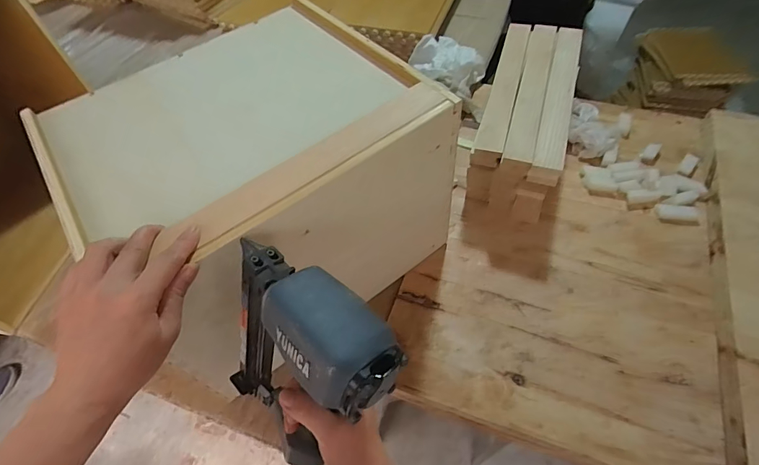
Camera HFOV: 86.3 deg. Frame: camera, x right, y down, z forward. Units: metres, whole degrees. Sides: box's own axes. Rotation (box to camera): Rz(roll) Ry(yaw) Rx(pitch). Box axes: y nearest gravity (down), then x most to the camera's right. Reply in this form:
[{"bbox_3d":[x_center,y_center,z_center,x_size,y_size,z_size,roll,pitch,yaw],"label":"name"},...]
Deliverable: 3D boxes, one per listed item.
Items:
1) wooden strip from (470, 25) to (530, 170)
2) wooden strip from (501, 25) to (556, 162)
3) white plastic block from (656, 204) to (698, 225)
[{"bbox_3d":[0.217,-0.252,0.689,0.051,0.031,0.355,6,56,28],"label":"wooden strip"},{"bbox_3d":[0.253,-0.243,0.667,0.043,0.021,0.352,14,56,13],"label":"wooden strip"},{"bbox_3d":[0.476,-0.028,0.646,0.062,0.016,0.029,8,55,9],"label":"white plastic block"}]

